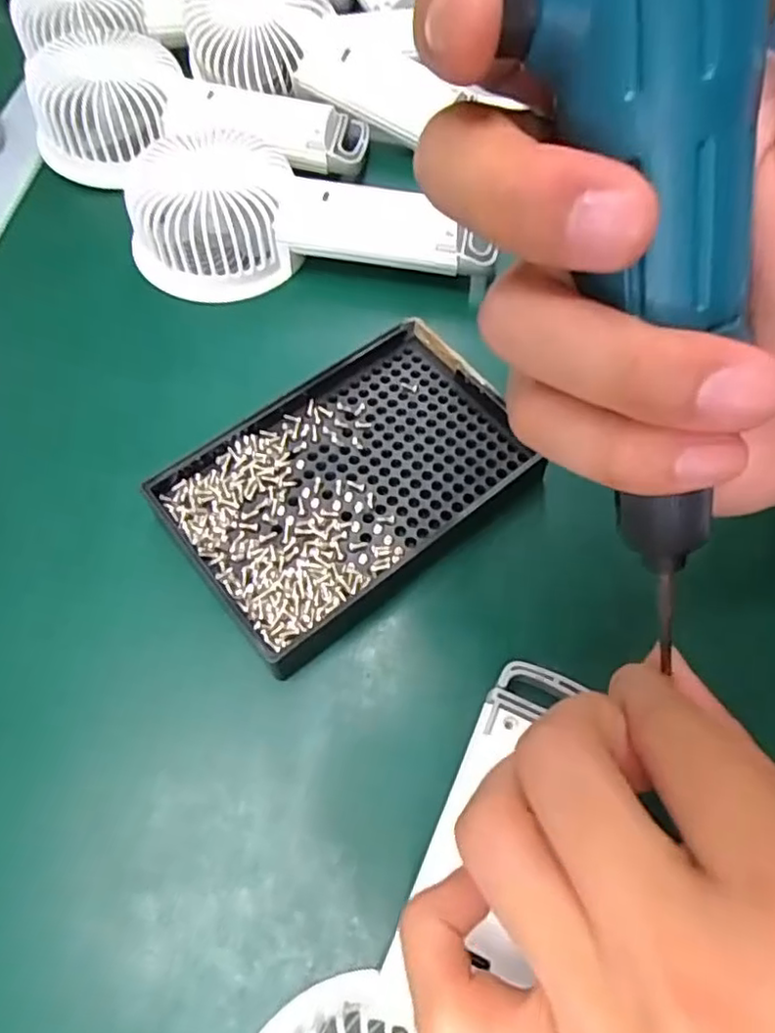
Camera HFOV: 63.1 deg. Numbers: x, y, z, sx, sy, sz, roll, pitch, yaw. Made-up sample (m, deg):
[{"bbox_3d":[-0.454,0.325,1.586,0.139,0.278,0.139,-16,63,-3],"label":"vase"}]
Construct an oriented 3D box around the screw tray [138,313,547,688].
[{"bbox_3d":[-0.012,-0.019,0.251,0.141,0.010,0.093,-37,70,-18],"label":"screw tray"}]

